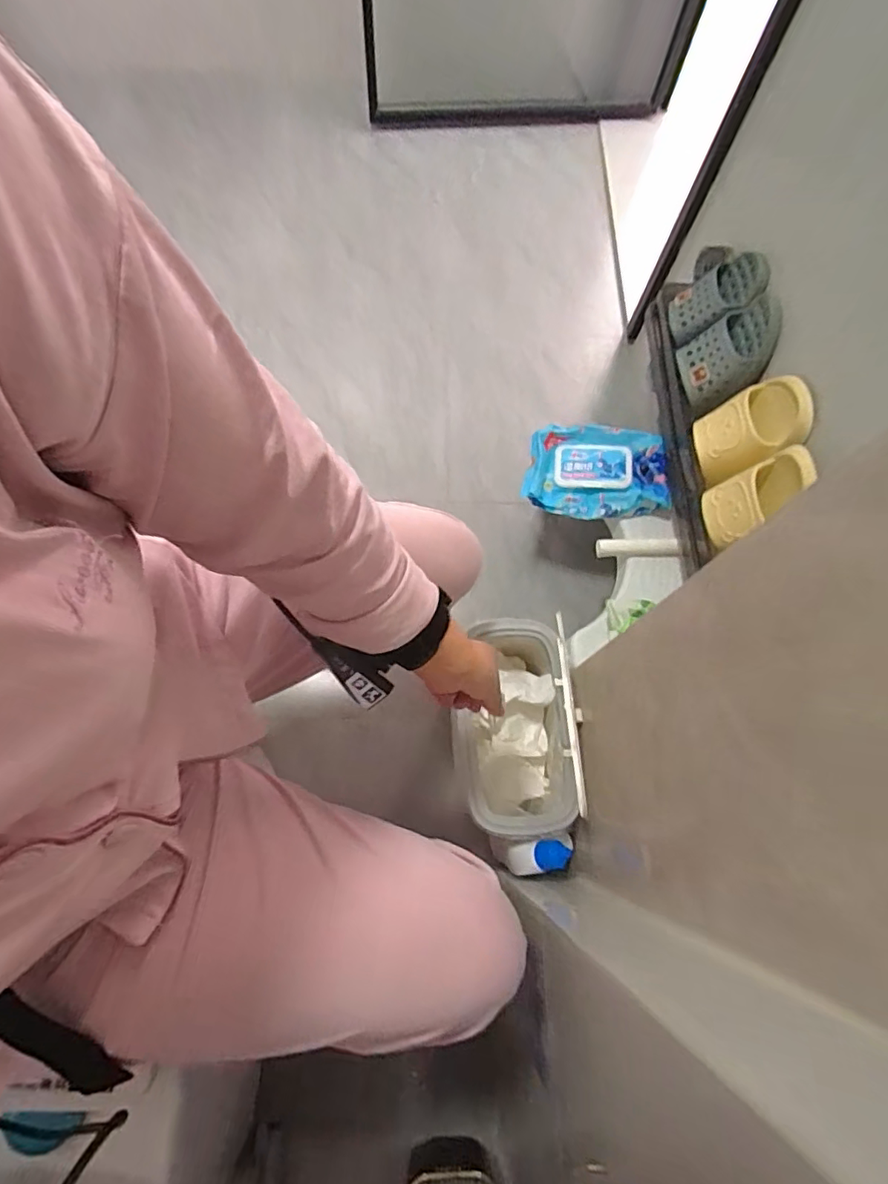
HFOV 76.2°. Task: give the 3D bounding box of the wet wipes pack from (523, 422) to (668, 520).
[{"bbox_3d":[0.239,-0.191,0.892,0.216,0.054,0.143,8,70,0],"label":"wet wipes pack"}]

